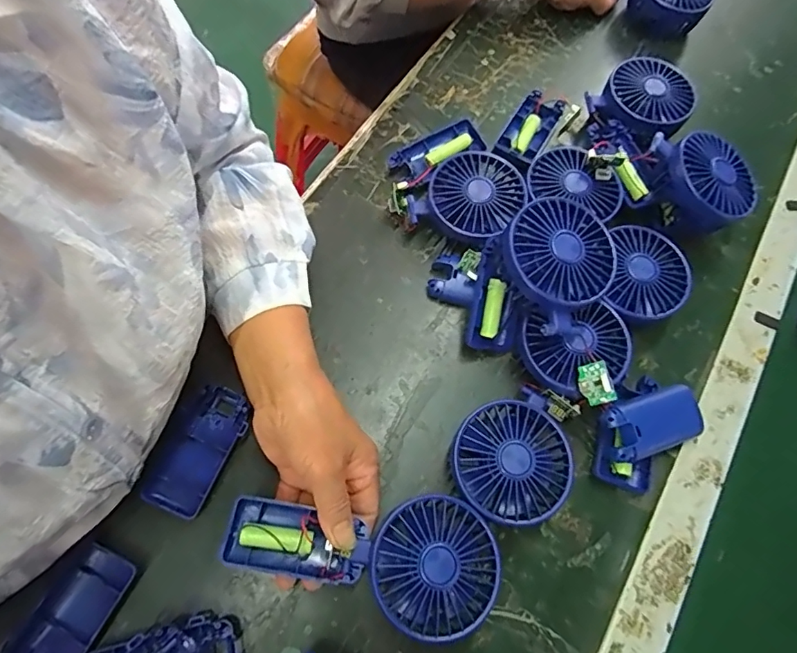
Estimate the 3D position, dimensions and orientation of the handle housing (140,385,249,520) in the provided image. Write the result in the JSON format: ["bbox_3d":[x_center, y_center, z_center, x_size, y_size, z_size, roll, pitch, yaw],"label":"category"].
[{"bbox_3d":[-0.152,0.095,0.381,0.046,0.016,0.095,25,70,7],"label":"handle housing"}]

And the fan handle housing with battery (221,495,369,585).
[{"bbox_3d":[-0.071,0.147,0.332,0.094,0.020,0.046,18,69,4],"label":"fan handle housing with battery"}]

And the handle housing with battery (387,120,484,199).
[{"bbox_3d":[0.031,-0.168,0.489,0.104,0.023,0.051,-34,74,-14],"label":"handle housing with battery"}]

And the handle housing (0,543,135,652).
[{"bbox_3d":[-0.223,0.202,0.329,0.048,0.015,0.094,31,71,9],"label":"handle housing"}]

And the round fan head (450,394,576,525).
[{"bbox_3d":[0.083,0.103,0.372,0.086,0.045,0.082,1,69,-2],"label":"round fan head"}]

